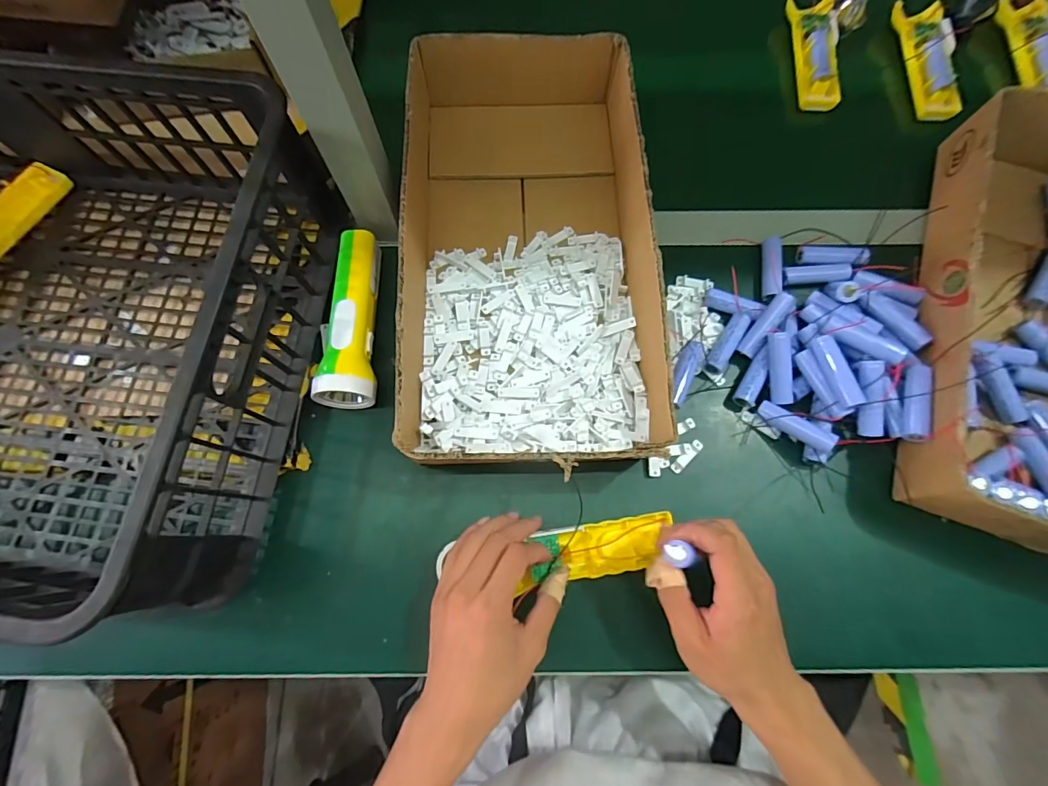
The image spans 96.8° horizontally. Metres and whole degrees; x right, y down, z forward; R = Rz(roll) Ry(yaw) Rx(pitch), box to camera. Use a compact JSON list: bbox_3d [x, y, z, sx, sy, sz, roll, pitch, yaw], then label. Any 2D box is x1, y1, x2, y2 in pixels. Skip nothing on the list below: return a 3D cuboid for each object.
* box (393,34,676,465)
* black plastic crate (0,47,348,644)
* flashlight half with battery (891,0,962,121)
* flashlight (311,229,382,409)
[{"bbox_3d":[0.000,-0.143,0.439,0.217,0.082,0.418,-3,74,0],"label":"box"},{"bbox_3d":[-0.518,-0.075,0.378,0.627,0.147,0.391,8,74,3],"label":"black plastic crate"},{"bbox_3d":[0.475,-0.393,0.546,0.045,0.029,0.154,-1,74,0],"label":"flashlight half with battery"},{"bbox_3d":[-0.163,-0.069,0.433,0.052,0.047,0.167,-3,74,0],"label":"flashlight"}]

